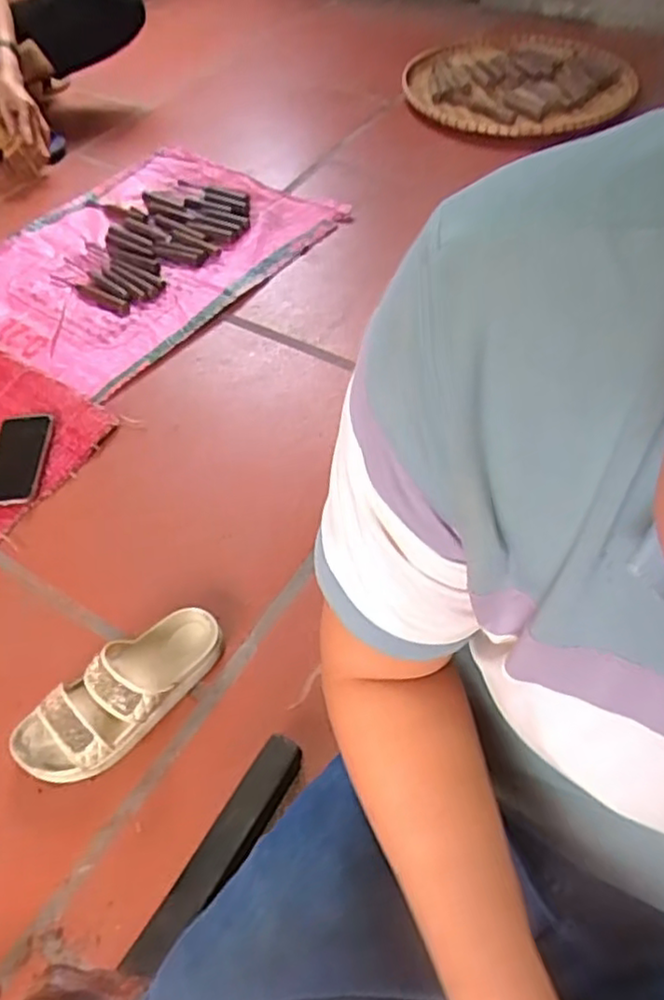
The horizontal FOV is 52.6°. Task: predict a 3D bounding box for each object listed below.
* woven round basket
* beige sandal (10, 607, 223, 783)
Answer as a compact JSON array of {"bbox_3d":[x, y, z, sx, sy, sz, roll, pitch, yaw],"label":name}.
[{"bbox_3d":[0.389,-0.922,1.459,0.449,0.056,0.454,-1,52,1],"label":"woven round basket"},{"bbox_3d":[-0.215,0.193,0.690,0.223,0.076,0.088,-35,59,-22],"label":"beige sandal"}]

